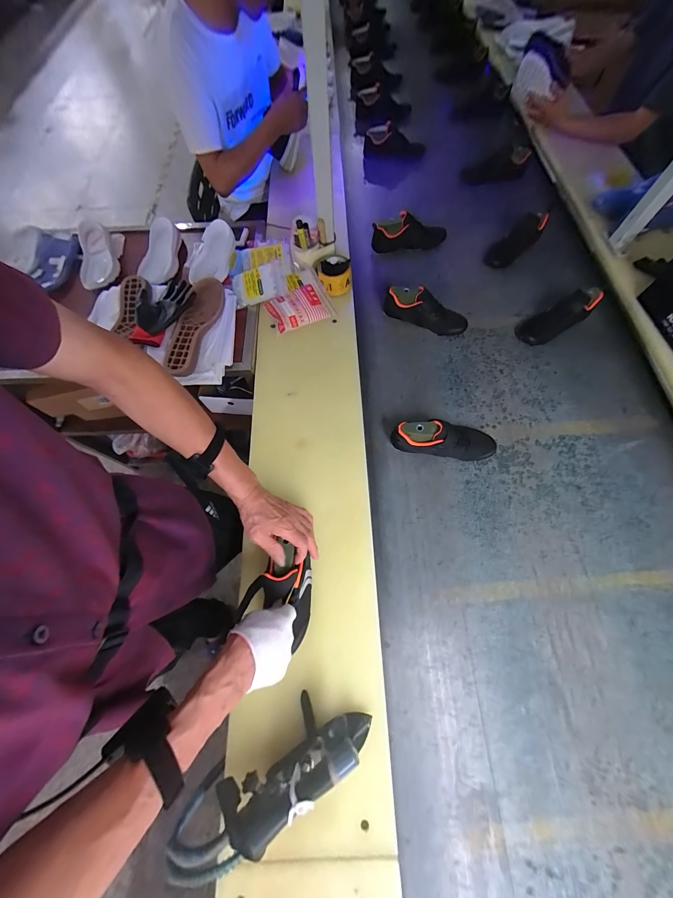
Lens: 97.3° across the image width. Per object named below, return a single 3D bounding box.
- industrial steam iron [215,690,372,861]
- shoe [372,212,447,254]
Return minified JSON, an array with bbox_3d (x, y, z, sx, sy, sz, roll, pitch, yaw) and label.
[{"bbox_3d":[-0.053,0.455,0.437,0.213,0.103,0.090,-26,70,-9],"label":"industrial steam iron"},{"bbox_3d":[0.239,-0.686,0.945,0.230,0.085,0.078,-15,69,-5],"label":"shoe"}]

